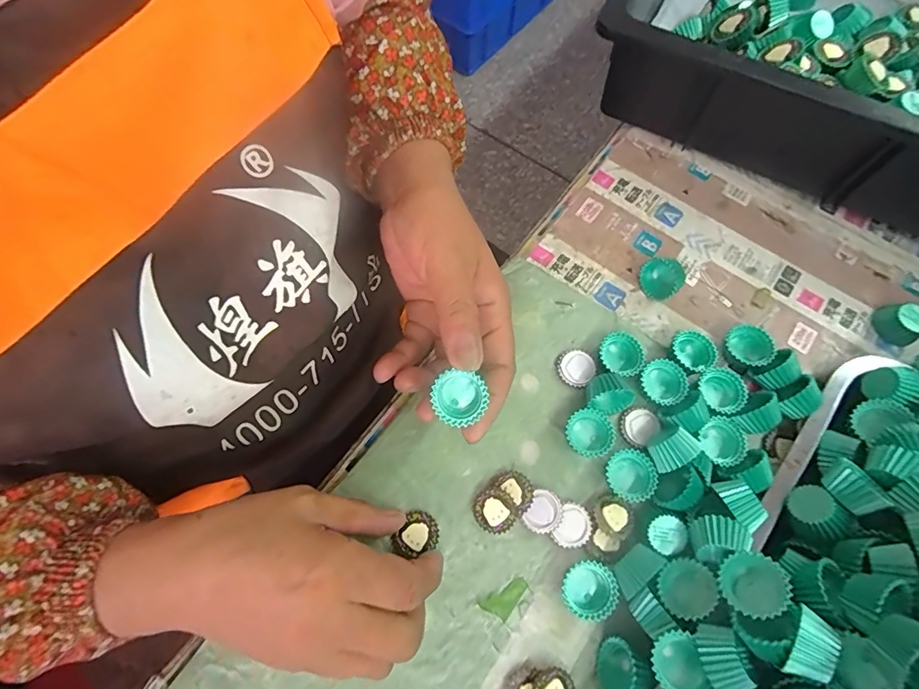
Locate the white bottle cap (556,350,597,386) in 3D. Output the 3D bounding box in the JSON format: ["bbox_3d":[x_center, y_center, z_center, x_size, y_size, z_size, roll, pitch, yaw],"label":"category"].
[{"bbox_3d":[0.085,0.017,0.337,0.026,0.008,0.028,0,68,0],"label":"white bottle cap"}]

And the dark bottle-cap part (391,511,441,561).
[{"bbox_3d":[-0.027,0.121,0.297,0.024,0.005,0.027,42,74,17],"label":"dark bottle-cap part"}]

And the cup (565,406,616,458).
[{"bbox_3d":[0.088,0.061,0.316,0.032,0.014,0.030,0,68,0],"label":"cup"}]

